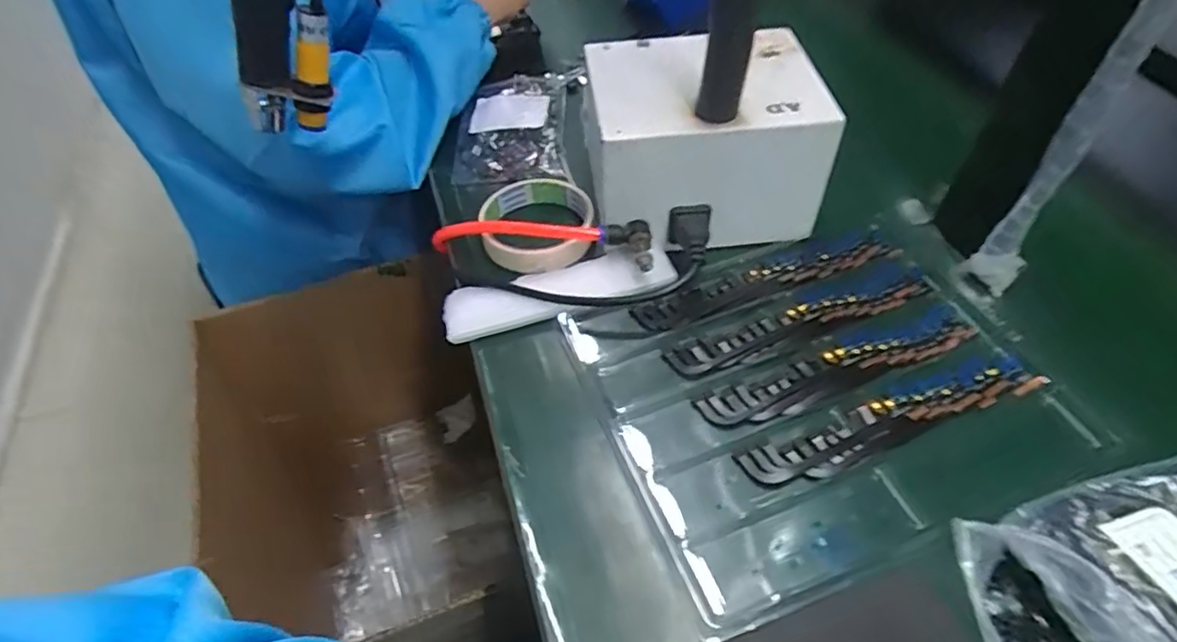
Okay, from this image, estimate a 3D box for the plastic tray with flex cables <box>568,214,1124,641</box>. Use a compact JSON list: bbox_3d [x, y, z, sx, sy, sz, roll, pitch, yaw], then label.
[{"bbox_3d":[0.148,0.035,0.393,0.272,0.022,0.208,-18,53,-12],"label":"plastic tray with flex cables"}]

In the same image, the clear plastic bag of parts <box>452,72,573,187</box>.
[{"bbox_3d":[-0.067,-0.181,0.583,0.095,0.019,0.154,1,51,2],"label":"clear plastic bag of parts"}]

